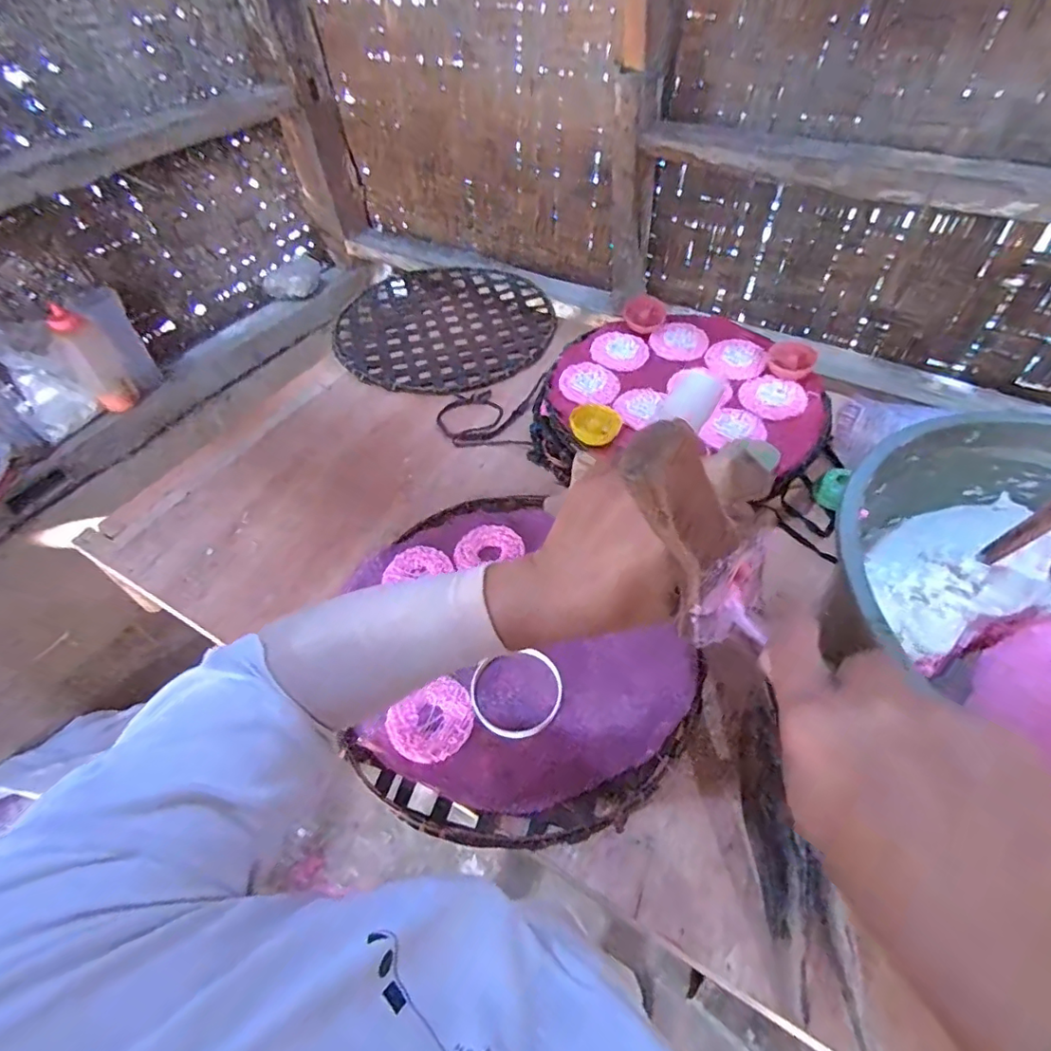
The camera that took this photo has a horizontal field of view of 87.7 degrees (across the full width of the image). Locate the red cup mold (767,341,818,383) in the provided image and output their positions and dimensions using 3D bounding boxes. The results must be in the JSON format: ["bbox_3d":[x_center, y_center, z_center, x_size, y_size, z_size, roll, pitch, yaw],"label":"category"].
[{"bbox_3d":[0.348,-0.217,0.717,0.056,0.030,0.051,-2,51,2],"label":"red cup mold"}]

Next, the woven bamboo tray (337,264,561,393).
[{"bbox_3d":[-0.139,-0.365,0.973,0.366,0.021,0.382,5,52,8],"label":"woven bamboo tray"}]

